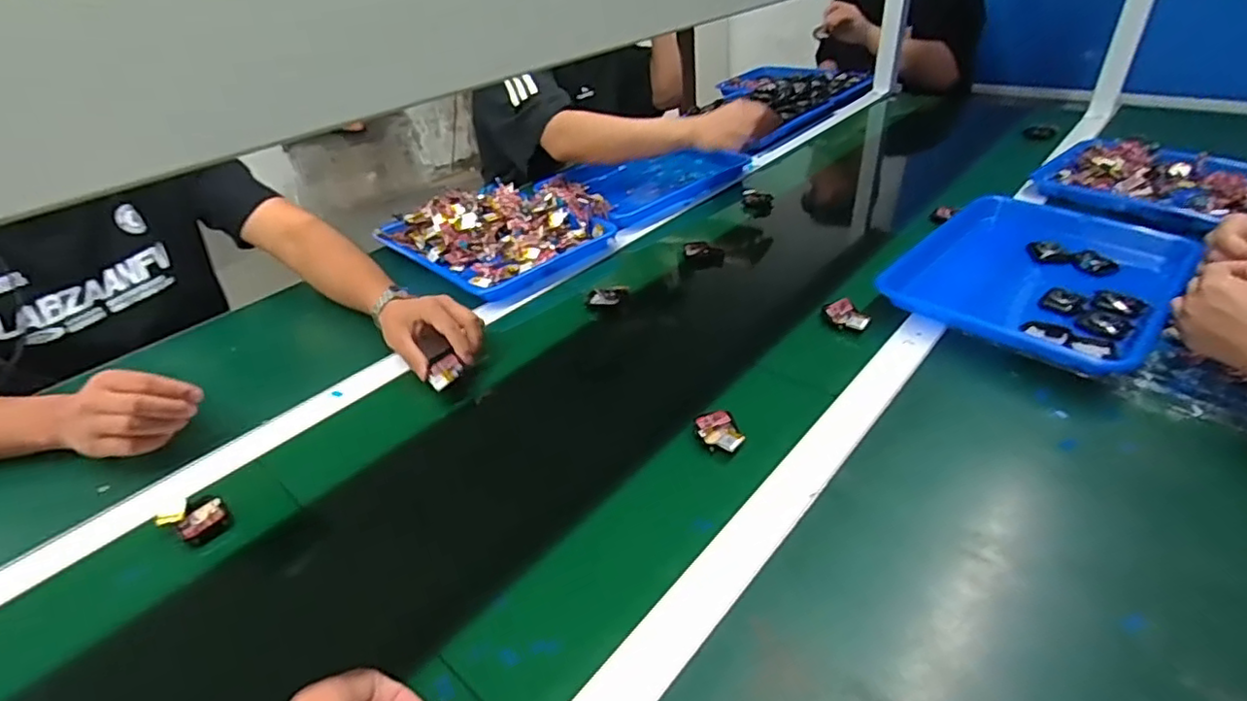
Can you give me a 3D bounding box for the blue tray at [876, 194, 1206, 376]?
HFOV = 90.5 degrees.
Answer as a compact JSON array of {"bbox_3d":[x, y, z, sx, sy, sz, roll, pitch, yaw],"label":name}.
[{"bbox_3d":[0.479,-0.092,0.718,0.253,0.036,0.333,27,46,37],"label":"blue tray"}]

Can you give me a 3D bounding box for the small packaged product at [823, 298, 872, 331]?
[{"bbox_3d":[0.260,-0.041,0.716,0.030,0.017,0.063,-17,37,-16],"label":"small packaged product"}]

